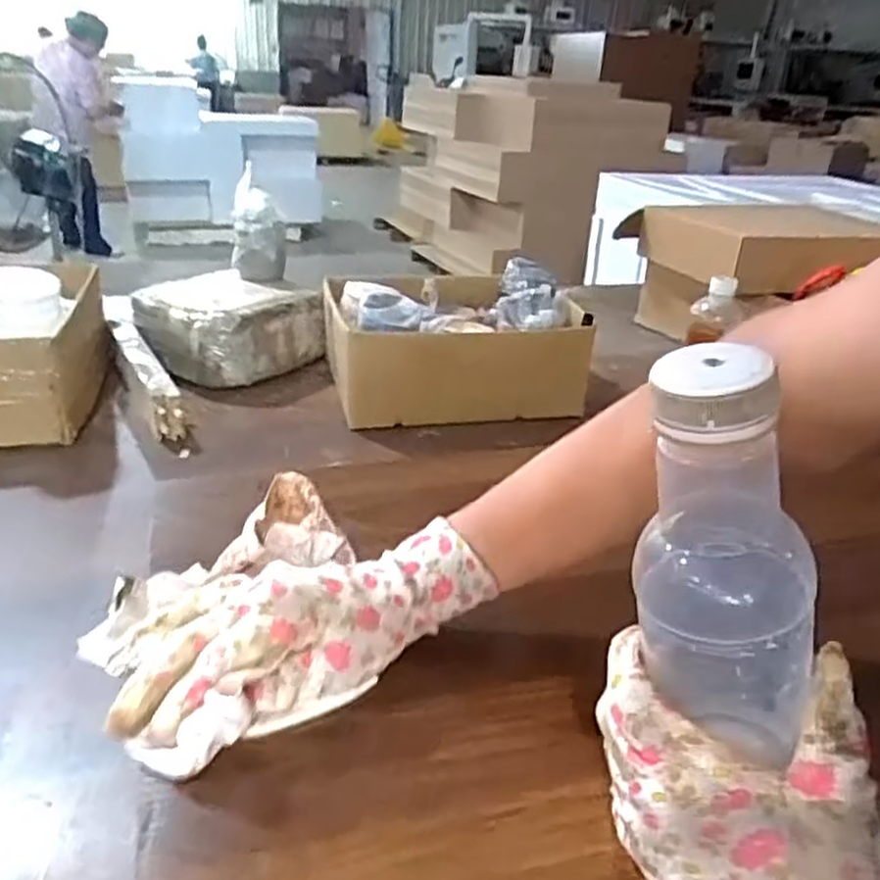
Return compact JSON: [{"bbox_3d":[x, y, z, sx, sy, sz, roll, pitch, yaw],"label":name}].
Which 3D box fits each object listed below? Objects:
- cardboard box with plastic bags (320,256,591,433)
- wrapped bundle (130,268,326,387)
[{"bbox_3d":[0.017,-0.129,1.021,0.317,0.142,0.249,-3,26,-15],"label":"cardboard box with plastic bags"},{"bbox_3d":[-0.293,-0.162,1.094,0.192,0.102,0.198,18,28,26],"label":"wrapped bundle"}]

